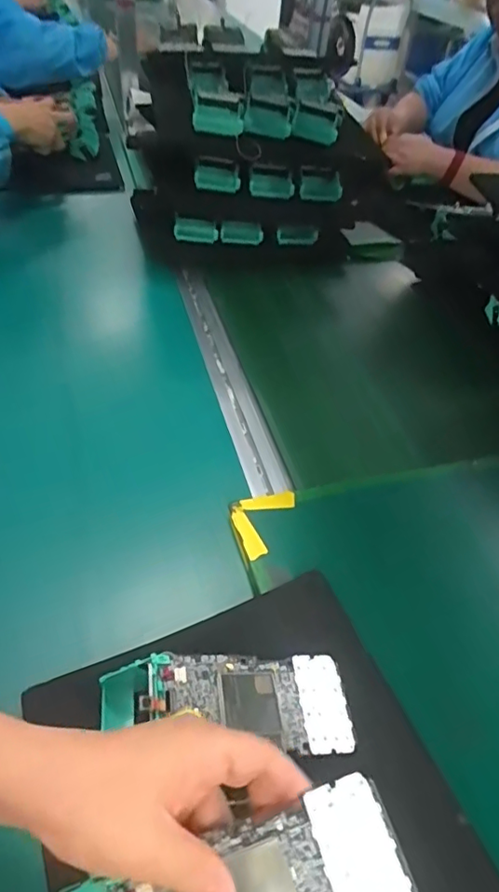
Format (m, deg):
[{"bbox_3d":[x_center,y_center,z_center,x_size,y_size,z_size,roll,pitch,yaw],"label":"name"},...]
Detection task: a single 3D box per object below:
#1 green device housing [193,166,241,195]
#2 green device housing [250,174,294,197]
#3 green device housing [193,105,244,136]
[{"bbox_3d":[-0.049,-0.409,0.845,0.069,0.033,0.018,-5,46,-11],"label":"green device housing"},{"bbox_3d":[0.035,-0.407,0.861,0.069,0.029,0.021,7,45,0],"label":"green device housing"},{"bbox_3d":[-0.046,-0.466,0.786,0.072,0.037,0.025,-4,46,-10],"label":"green device housing"}]

